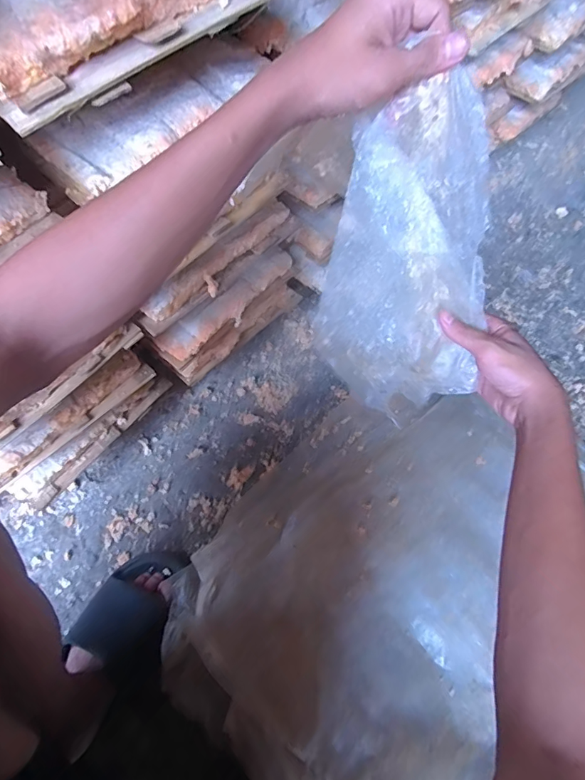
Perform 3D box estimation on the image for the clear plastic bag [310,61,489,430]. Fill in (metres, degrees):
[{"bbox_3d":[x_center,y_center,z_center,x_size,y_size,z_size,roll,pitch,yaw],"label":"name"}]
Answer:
[{"bbox_3d":[0.087,-0.097,0.378,0.176,0.287,0.043,32,56,24],"label":"clear plastic bag"}]

